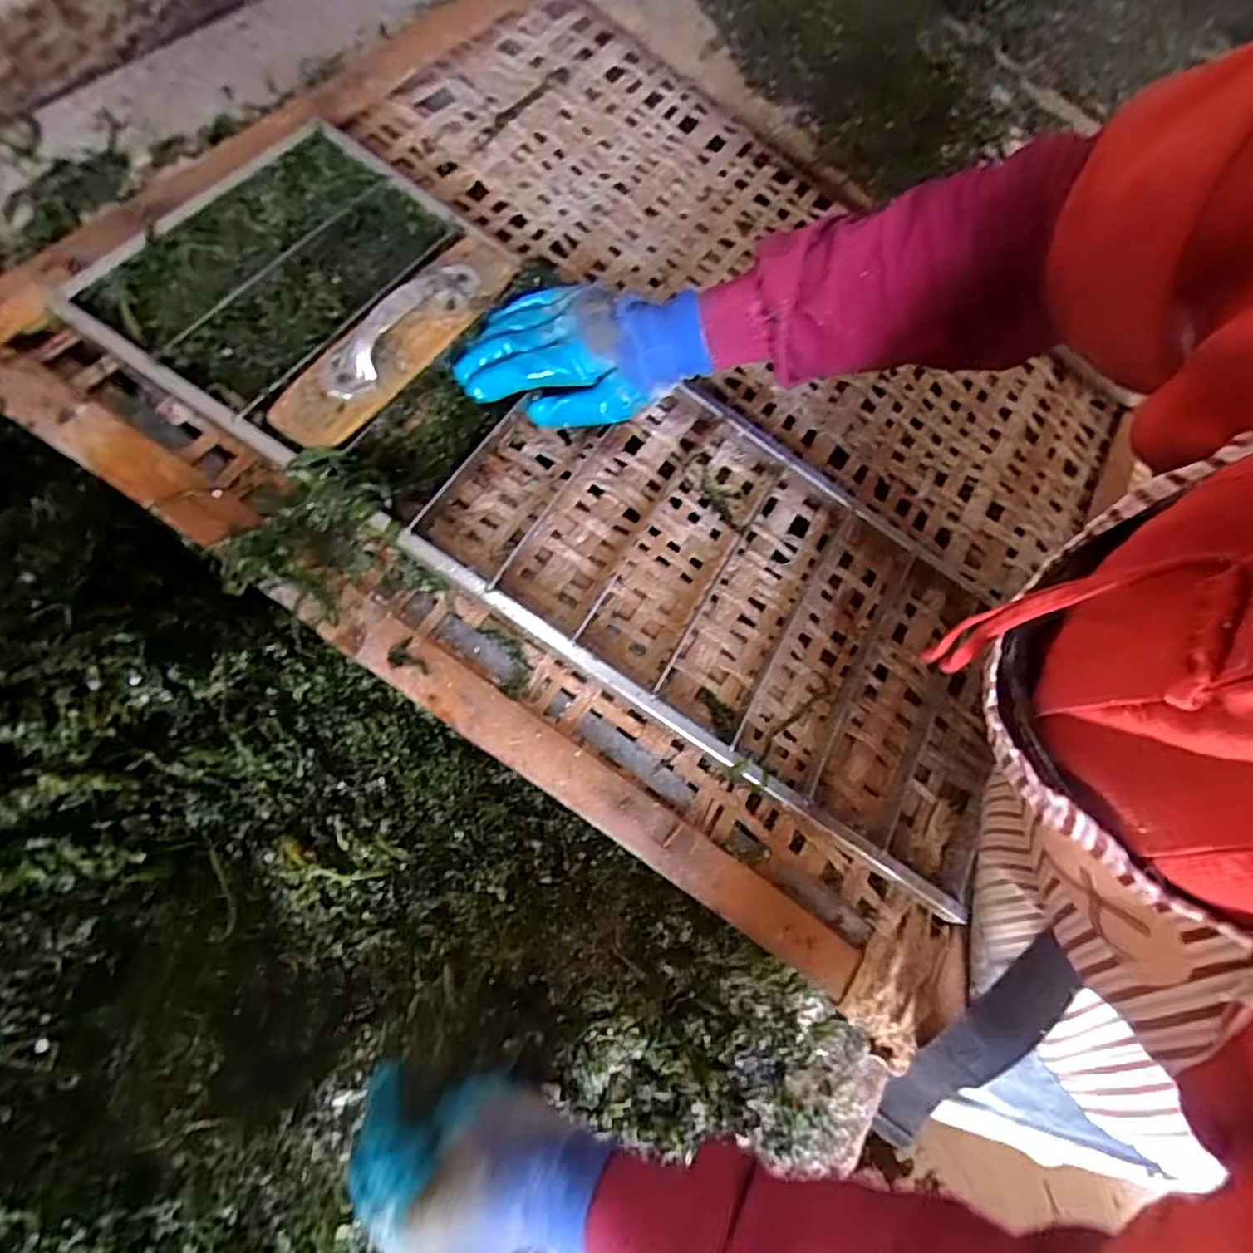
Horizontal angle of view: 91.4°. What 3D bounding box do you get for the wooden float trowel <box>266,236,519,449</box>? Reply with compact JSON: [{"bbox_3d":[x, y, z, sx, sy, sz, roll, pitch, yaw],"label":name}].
[{"bbox_3d":[-0.156,-0.210,0.419,0.052,0.036,0.218,31,67,10],"label":"wooden float trowel"}]

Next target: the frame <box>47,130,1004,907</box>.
[{"bbox_3d":[-0.007,-0.092,0.452,0.710,0.042,0.252,36,66,-4],"label":"frame"}]

